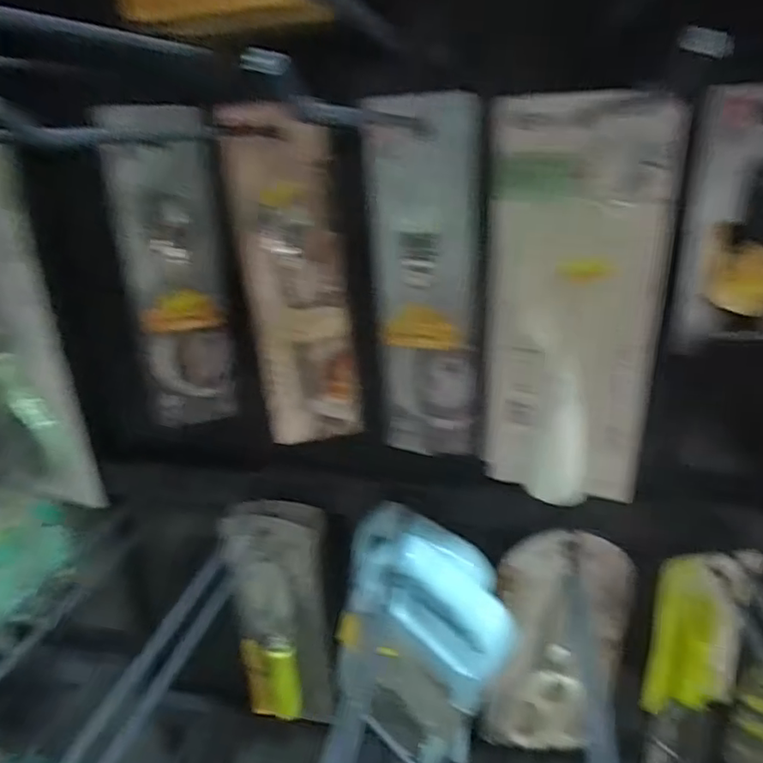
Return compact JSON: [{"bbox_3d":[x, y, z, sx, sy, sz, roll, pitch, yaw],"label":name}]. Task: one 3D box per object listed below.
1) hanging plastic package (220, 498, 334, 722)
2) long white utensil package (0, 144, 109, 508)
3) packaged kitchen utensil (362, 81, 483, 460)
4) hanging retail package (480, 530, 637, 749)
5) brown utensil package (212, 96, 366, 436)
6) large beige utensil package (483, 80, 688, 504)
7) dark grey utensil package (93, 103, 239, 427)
[{"bbox_3d":[-0.097,0.229,0.593,0.089,0.253,0.032,-2,23,-1],"label":"hanging plastic package"},{"bbox_3d":[-0.273,-0.027,0.425,0.120,0.251,0.015,7,25,16],"label":"long white utensil package"},{"bbox_3d":[0.031,-0.062,0.415,0.069,0.241,0.021,0,23,5],"label":"packaged kitchen utensil"},{"bbox_3d":[0.164,0.254,0.568,0.123,0.240,0.040,2,23,10],"label":"hanging retail package"},{"bbox_3d":[-0.060,-0.064,0.434,0.067,0.243,0.018,-8,29,-7],"label":"brown utensil package"},{"bbox_3d":[0.114,-0.036,0.369,0.102,0.249,0.035,8,27,22],"label":"large beige utensil package"},{"bbox_3d":[-0.156,-0.073,0.468,0.070,0.253,0.030,-10,29,-19],"label":"dark grey utensil package"}]

